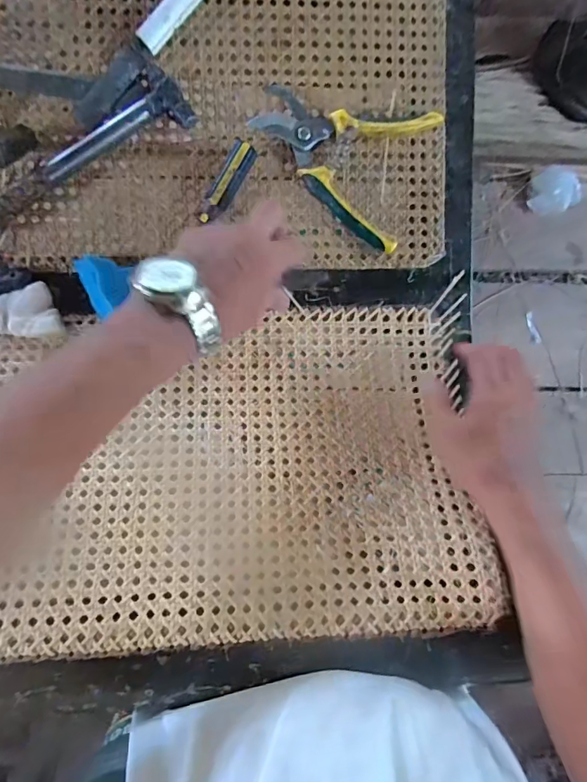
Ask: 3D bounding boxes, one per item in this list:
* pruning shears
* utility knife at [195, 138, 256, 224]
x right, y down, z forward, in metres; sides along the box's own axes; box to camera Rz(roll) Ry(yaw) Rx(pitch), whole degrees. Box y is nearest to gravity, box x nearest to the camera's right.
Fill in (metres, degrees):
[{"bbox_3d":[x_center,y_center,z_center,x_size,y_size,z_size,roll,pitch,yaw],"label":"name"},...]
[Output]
[{"bbox_3d":[0.042,-0.233,0.431,0.168,0.020,0.131,21,94,-6],"label":"pruning shears"},{"bbox_3d":[-0.065,-0.198,0.427,0.022,0.024,0.082,31,93,-7],"label":"utility knife"}]

